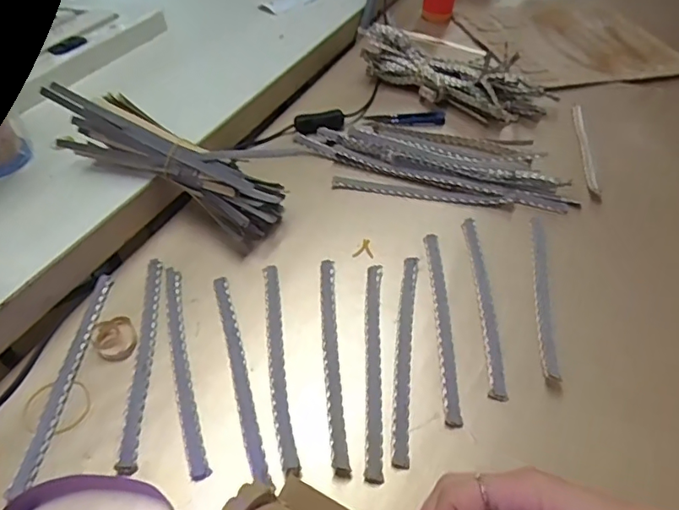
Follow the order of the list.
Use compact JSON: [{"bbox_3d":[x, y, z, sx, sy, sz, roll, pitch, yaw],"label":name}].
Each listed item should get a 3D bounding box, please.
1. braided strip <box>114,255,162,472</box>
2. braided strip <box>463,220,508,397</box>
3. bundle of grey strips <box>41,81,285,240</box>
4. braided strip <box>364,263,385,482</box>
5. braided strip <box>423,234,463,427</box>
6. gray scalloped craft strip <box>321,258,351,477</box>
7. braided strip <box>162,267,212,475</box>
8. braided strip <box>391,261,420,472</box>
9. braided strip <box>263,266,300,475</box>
[{"bbox_3d":[-0.158,0.076,0.417,0.014,0.007,0.193,-4,47,-6],"label":"braided strip"},{"bbox_3d":[0.127,0.037,0.459,0.014,0.005,0.191,3,47,1],"label":"braided strip"},{"bbox_3d":[-0.165,-0.093,0.509,0.236,0.062,0.068,28,50,2],"label":"bundle of grey strips"},{"bbox_3d":[0.028,0.081,0.417,0.016,0.004,0.192,4,47,1],"label":"braided strip"},{"bbox_3d":[0.087,0.053,0.443,0.016,0.006,0.188,2,47,0],"label":"braided strip"},{"bbox_3d":[-0.006,0.078,0.417,0.015,0.006,0.188,-2,47,-4],"label":"gray scalloped craft strip"},{"bbox_3d":[-0.127,0.084,0.413,0.019,0.006,0.190,-12,49,-14],"label":"braided strip"},{"bbox_3d":[0.053,0.074,0.422,0.015,0.005,0.190,7,47,4],"label":"braided strip"},{"bbox_3d":[-0.050,0.079,0.413,0.017,0.009,0.190,-7,48,-9],"label":"braided strip"}]

